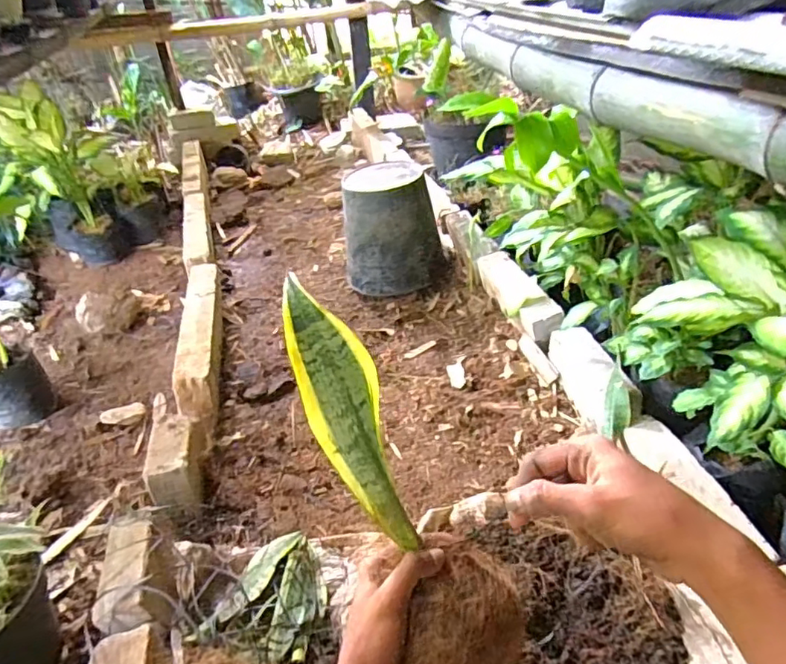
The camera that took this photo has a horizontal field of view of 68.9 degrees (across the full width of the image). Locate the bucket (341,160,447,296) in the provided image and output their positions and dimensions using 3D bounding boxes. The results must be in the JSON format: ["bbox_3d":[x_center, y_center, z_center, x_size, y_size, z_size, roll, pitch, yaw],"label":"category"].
[{"bbox_3d":[0.000,-0.294,1.678,0.284,0.320,0.266,-4,36,3],"label":"bucket"}]

